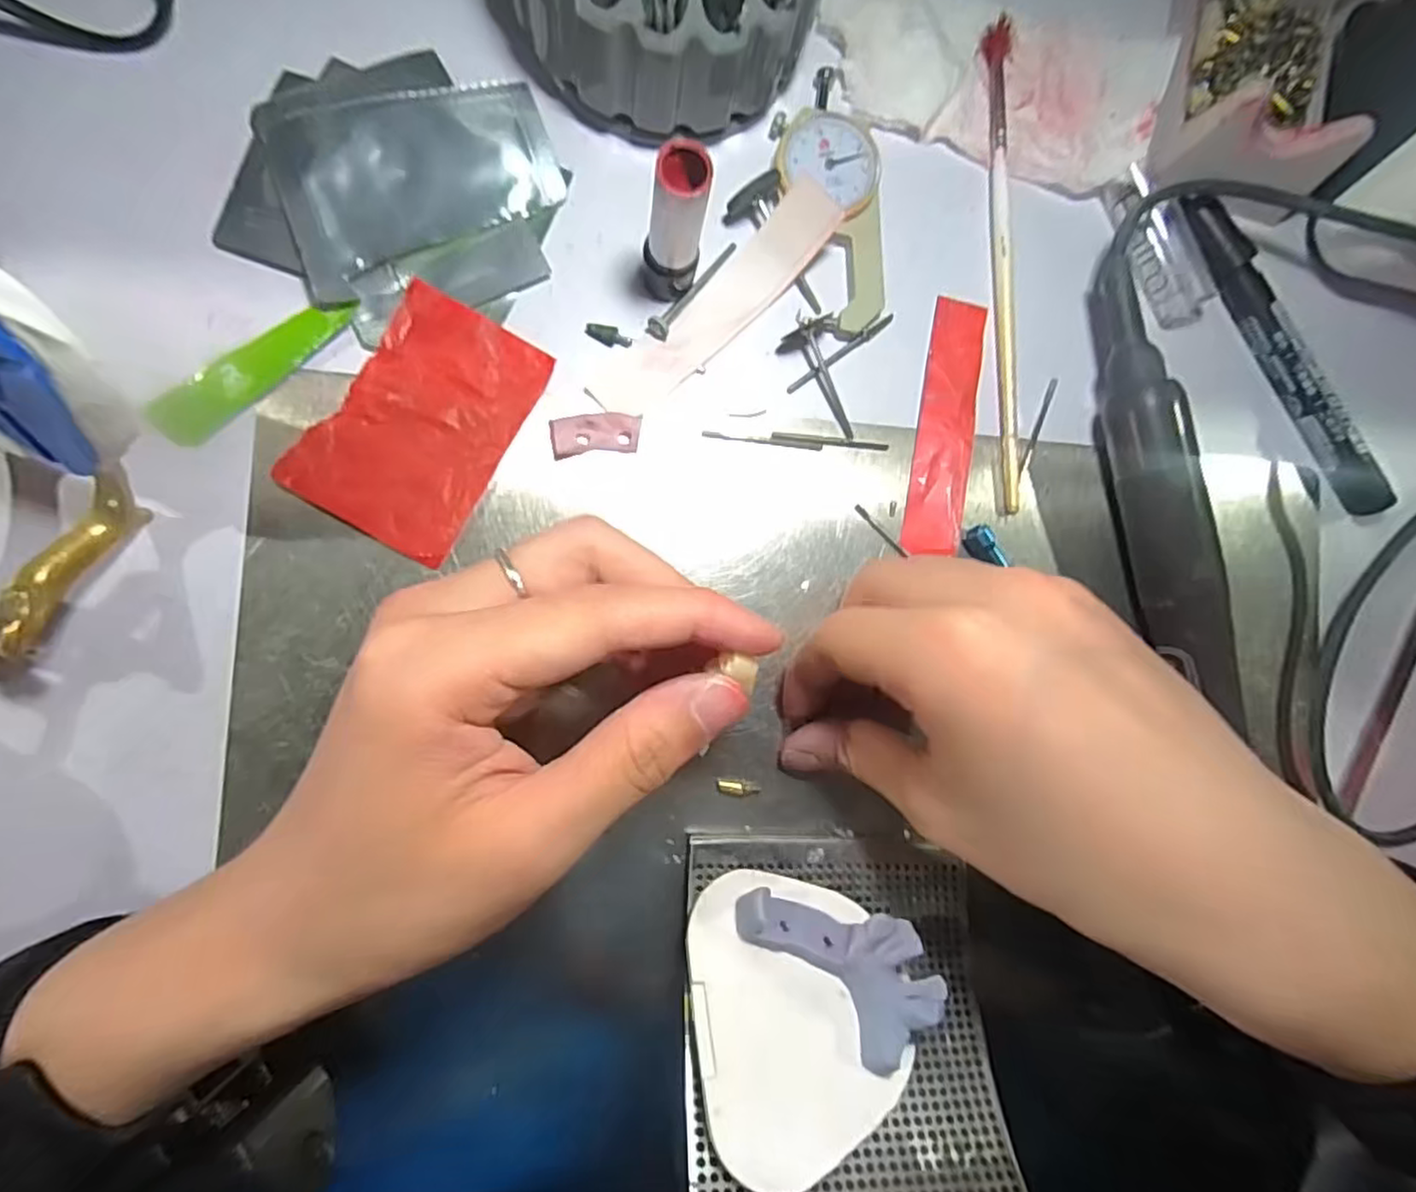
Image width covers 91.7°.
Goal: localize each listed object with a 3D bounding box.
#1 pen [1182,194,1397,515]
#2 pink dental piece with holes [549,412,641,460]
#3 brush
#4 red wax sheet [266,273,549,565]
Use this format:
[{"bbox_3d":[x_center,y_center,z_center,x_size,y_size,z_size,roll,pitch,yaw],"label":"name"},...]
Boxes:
[{"bbox_3d":[0.227,-0.094,0.272,0.016,0.013,0.141,-34,93,-7],"label":"pen"},{"bbox_3d":[-0.038,-0.056,0.238,0.030,0.005,0.013,-7,89,-8],"label":"pink dental piece with holes"},{"bbox_3d":[0.112,-0.125,0.261,0.009,0.006,0.185,-1,88,-8],"label":"brush"},{"bbox_3d":[-0.096,-0.059,0.230,0.057,0.004,0.081,28,85,-6],"label":"red wax sheet"}]

